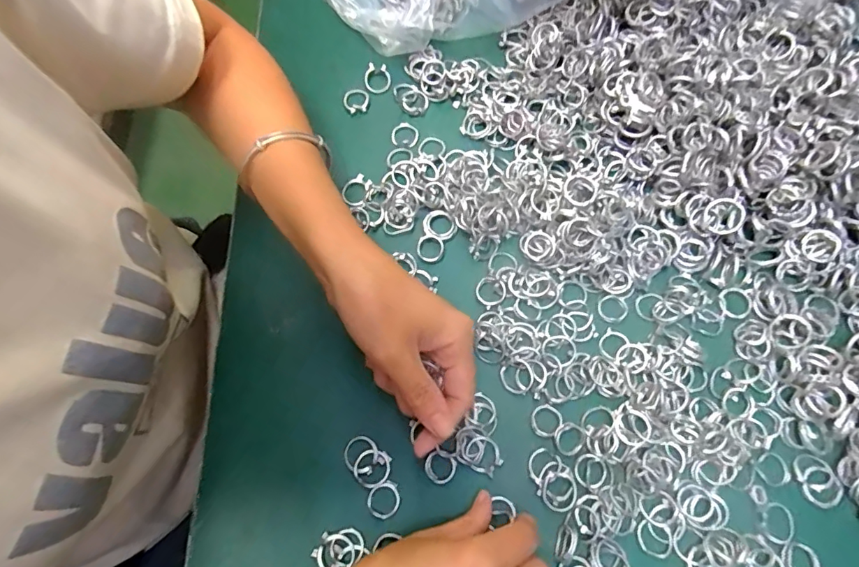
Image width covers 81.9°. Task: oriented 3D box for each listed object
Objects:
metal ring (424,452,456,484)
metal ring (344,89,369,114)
[{"bbox_3d":[0.006,0.115,0.308,0.019,0.004,0.018,-1,71,2],"label":"metal ring"},{"bbox_3d":[-0.061,-0.153,0.413,0.020,0.007,0.026,-11,71,-2],"label":"metal ring"}]

